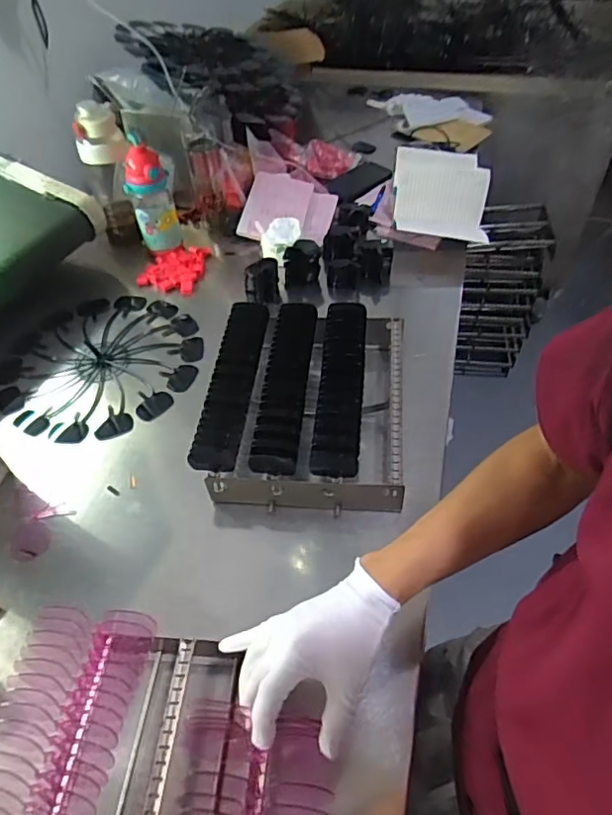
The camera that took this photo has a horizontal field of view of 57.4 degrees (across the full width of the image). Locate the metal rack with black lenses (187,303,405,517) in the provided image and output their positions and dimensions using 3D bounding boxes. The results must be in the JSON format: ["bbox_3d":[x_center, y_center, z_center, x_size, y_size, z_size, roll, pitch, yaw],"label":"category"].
[{"bbox_3d":[0.003,-0.017,0.797,0.261,0.112,0.318,3,50,5],"label":"metal rack with black lenses"}]

